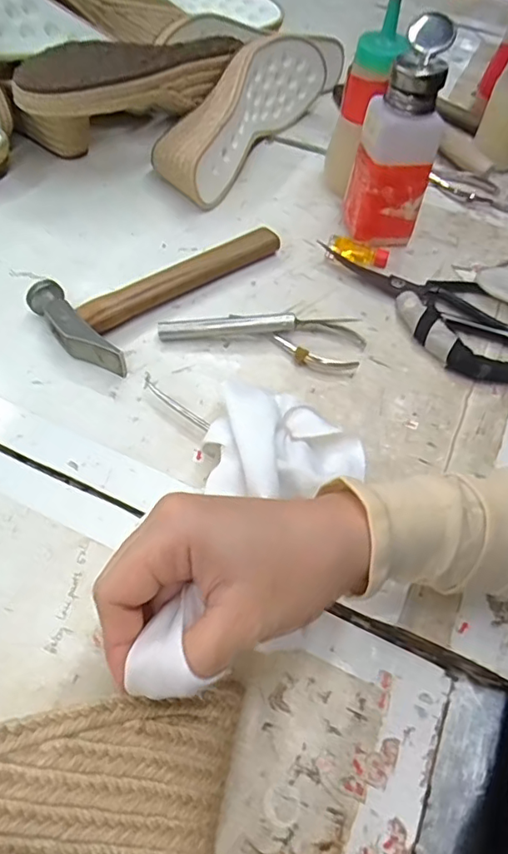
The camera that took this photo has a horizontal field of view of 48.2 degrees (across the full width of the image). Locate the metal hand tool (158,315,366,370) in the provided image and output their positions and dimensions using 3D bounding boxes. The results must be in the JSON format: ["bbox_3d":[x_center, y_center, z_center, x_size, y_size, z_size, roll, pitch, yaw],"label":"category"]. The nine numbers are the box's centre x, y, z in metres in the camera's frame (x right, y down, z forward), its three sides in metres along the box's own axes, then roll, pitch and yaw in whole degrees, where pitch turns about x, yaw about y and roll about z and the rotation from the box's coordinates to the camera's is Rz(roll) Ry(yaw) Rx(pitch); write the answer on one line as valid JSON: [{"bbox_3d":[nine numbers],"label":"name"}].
[{"bbox_3d":[0.007,-0.072,0.421,0.147,0.019,0.040,10,54,2],"label":"metal hand tool"}]

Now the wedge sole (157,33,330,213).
[{"bbox_3d":[-0.011,-0.314,0.556,0.073,0.082,0.245,26,56,14],"label":"wedge sole"}]

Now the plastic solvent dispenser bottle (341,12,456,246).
[{"bbox_3d":[0.117,-0.227,0.462,0.062,0.150,0.075,16,54,7],"label":"plastic solvent dispenser bottle"}]

